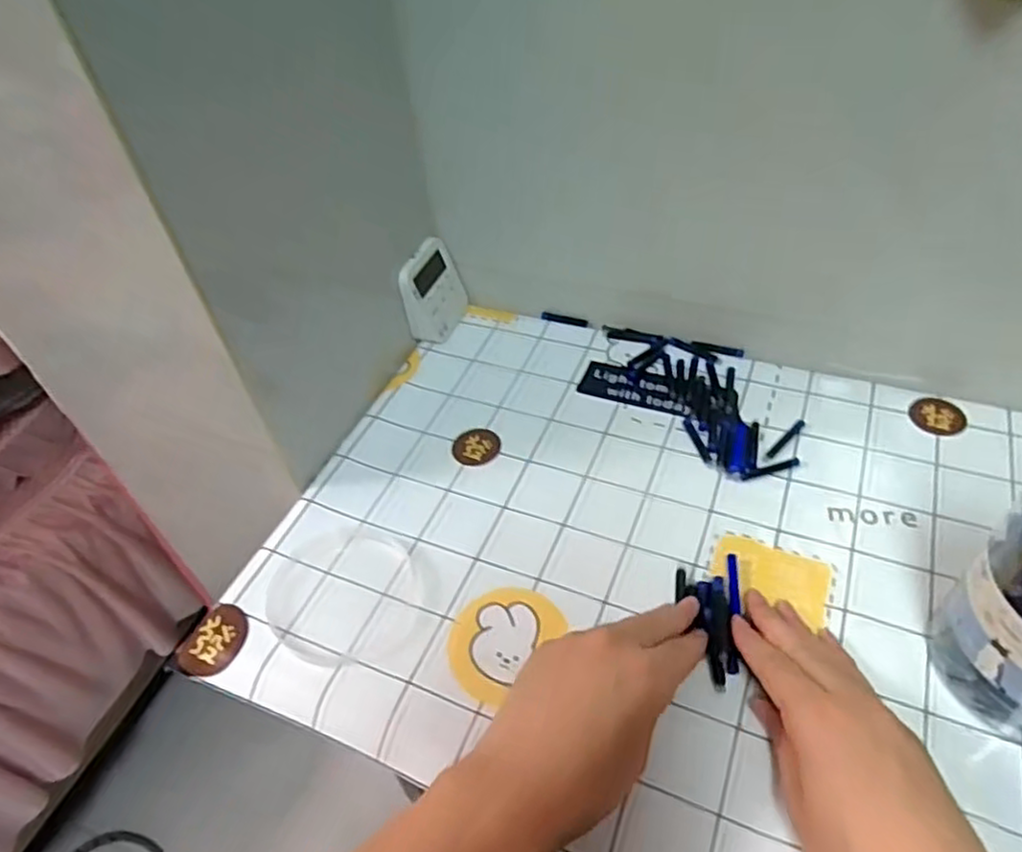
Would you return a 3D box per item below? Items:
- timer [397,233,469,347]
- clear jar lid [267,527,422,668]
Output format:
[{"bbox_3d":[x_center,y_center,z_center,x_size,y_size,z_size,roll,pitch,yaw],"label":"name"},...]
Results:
[{"bbox_3d":[-0.075,-0.128,0.654,0.016,0.081,0.081,1,46,34],"label":"timer"},{"bbox_3d":[-0.116,0.114,0.476,0.096,0.008,0.105,-3,47,4],"label":"clear jar lid"}]

